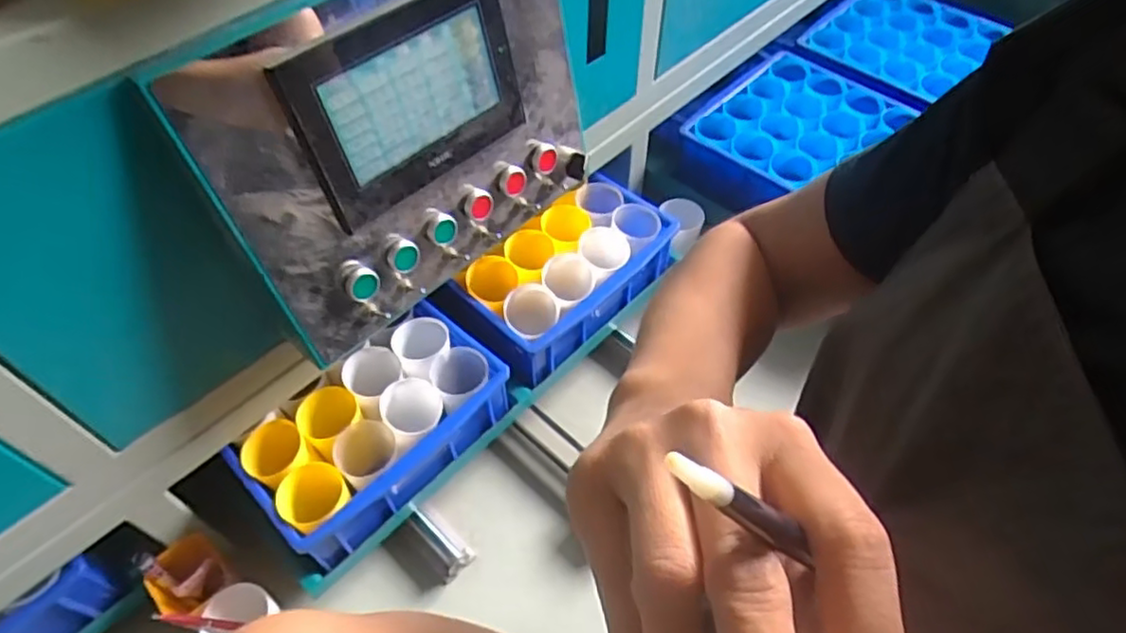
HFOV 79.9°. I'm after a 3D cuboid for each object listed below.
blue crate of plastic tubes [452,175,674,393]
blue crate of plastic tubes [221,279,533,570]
[{"bbox_3d":[0.014,-0.060,0.864,0.141,0.098,0.281,36,62,24],"label":"blue crate of plastic tubes"},{"bbox_3d":[-0.185,0.110,0.740,0.146,0.087,0.302,37,63,25],"label":"blue crate of plastic tubes"}]

